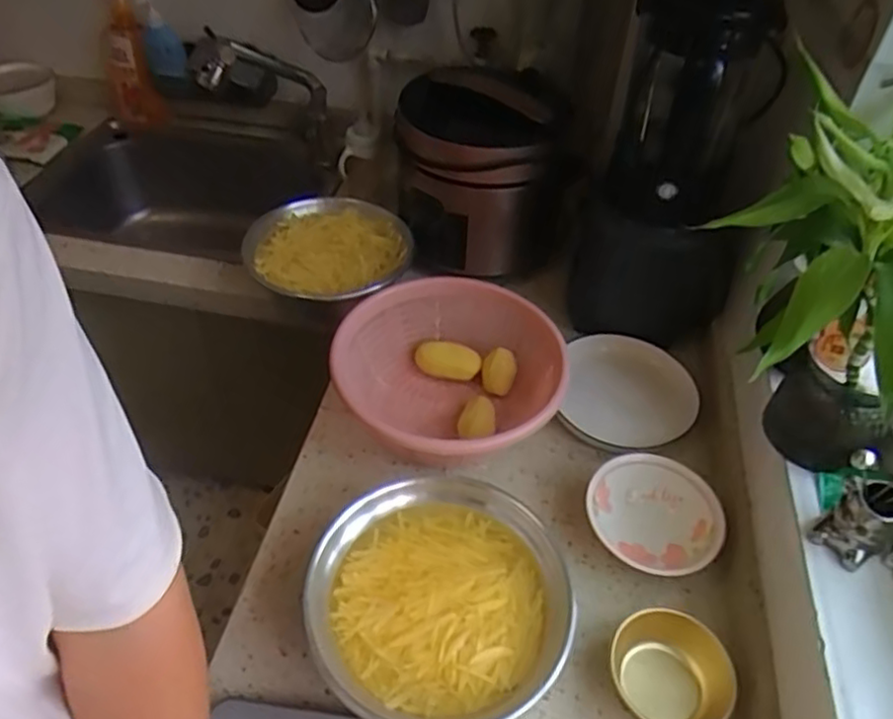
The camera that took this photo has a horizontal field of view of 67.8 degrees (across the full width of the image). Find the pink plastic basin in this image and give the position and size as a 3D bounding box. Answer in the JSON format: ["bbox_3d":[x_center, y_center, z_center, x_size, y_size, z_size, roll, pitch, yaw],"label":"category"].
[{"bbox_3d":[-0.010,0.025,0.854,0.254,0.123,0.264,1,46,-1],"label":"pink plastic basin"}]

